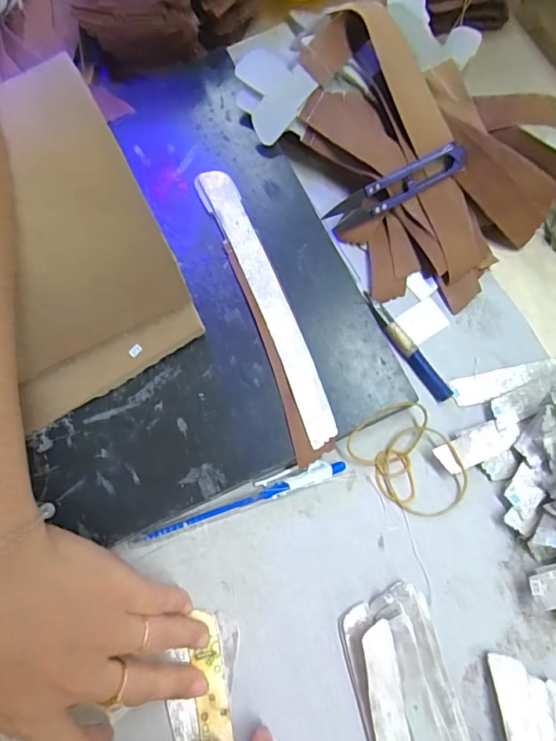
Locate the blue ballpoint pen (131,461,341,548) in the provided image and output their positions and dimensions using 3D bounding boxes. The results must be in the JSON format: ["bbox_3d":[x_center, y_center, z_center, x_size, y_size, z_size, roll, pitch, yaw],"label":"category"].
[{"bbox_3d":[-0.025,0.080,0.293,0.136,0.008,0.014,-19,76,-3],"label":"blue ballpoint pen"}]

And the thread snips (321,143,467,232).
[{"bbox_3d":[0.079,-0.123,0.321,0.095,0.024,0.007,-27,38,8],"label":"thread snips"}]

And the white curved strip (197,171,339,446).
[{"bbox_3d":[-0.007,-0.047,0.303,0.023,0.005,0.196,-23,76,-3],"label":"white curved strip"}]

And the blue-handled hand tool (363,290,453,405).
[{"bbox_3d":[0.085,-0.016,0.314,0.011,0.006,0.086,-34,78,-6],"label":"blue-handled hand tool"}]

